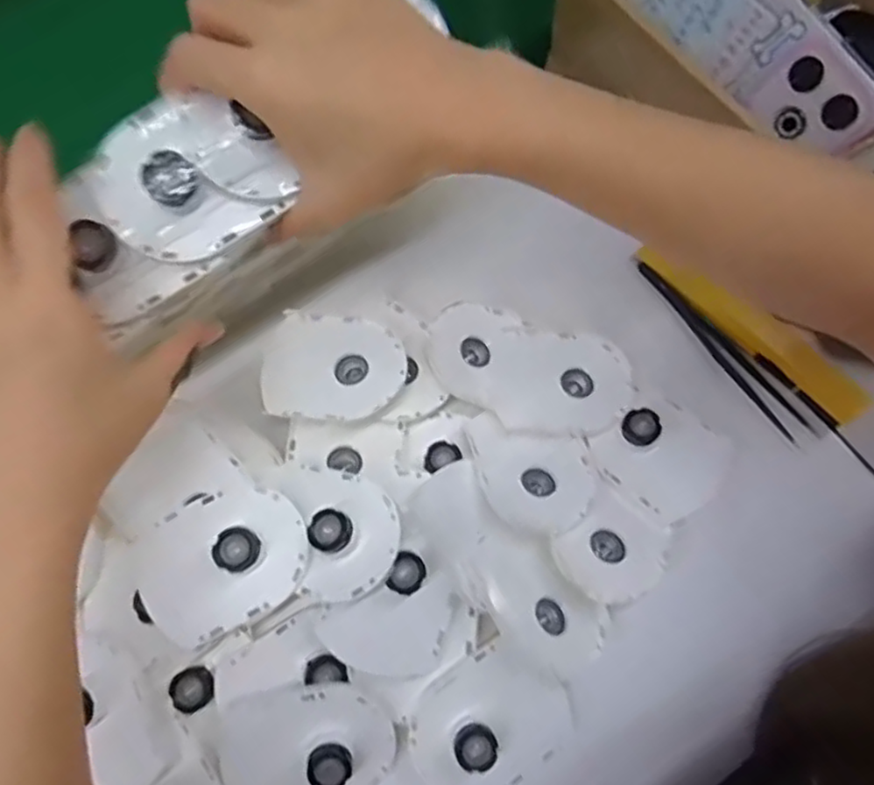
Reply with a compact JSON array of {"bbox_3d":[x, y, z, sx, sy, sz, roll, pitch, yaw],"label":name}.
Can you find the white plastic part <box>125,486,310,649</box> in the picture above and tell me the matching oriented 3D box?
[{"bbox_3d":[-0.097,0.076,0.306,0.076,0.031,0.056,-29,72,-8],"label":"white plastic part"}]

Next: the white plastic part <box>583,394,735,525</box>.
[{"bbox_3d":[0.118,0.030,0.351,0.061,0.014,0.056,43,77,15],"label":"white plastic part"}]

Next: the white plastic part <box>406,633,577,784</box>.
[{"bbox_3d":[0.024,0.152,0.312,0.072,0.020,0.056,-33,72,-9],"label":"white plastic part"}]

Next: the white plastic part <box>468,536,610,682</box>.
[{"bbox_3d":[0.050,0.099,0.326,0.046,0.022,0.071,-39,73,-11],"label":"white plastic part"}]

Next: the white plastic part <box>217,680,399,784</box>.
[{"bbox_3d":[-0.058,0.159,0.305,0.076,0.024,0.052,-10,70,-1],"label":"white plastic part"}]

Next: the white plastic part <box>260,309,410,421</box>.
[{"bbox_3d":[-0.054,-0.013,0.360,0.075,0.013,0.058,4,70,4],"label":"white plastic part"}]

